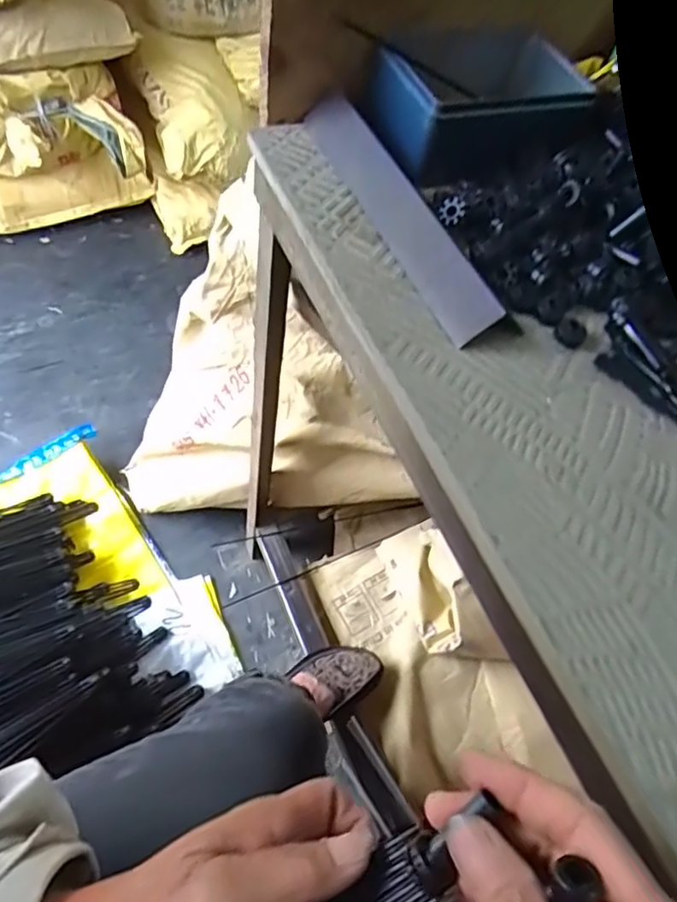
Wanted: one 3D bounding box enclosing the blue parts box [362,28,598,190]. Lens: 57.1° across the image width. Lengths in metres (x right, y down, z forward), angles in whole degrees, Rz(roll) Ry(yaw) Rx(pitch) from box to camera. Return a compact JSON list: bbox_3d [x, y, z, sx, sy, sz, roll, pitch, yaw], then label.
[{"bbox_3d":[0.107,-0.266,0.477,0.157,0.057,0.108,-14,61,-20],"label":"blue parts box"}]

